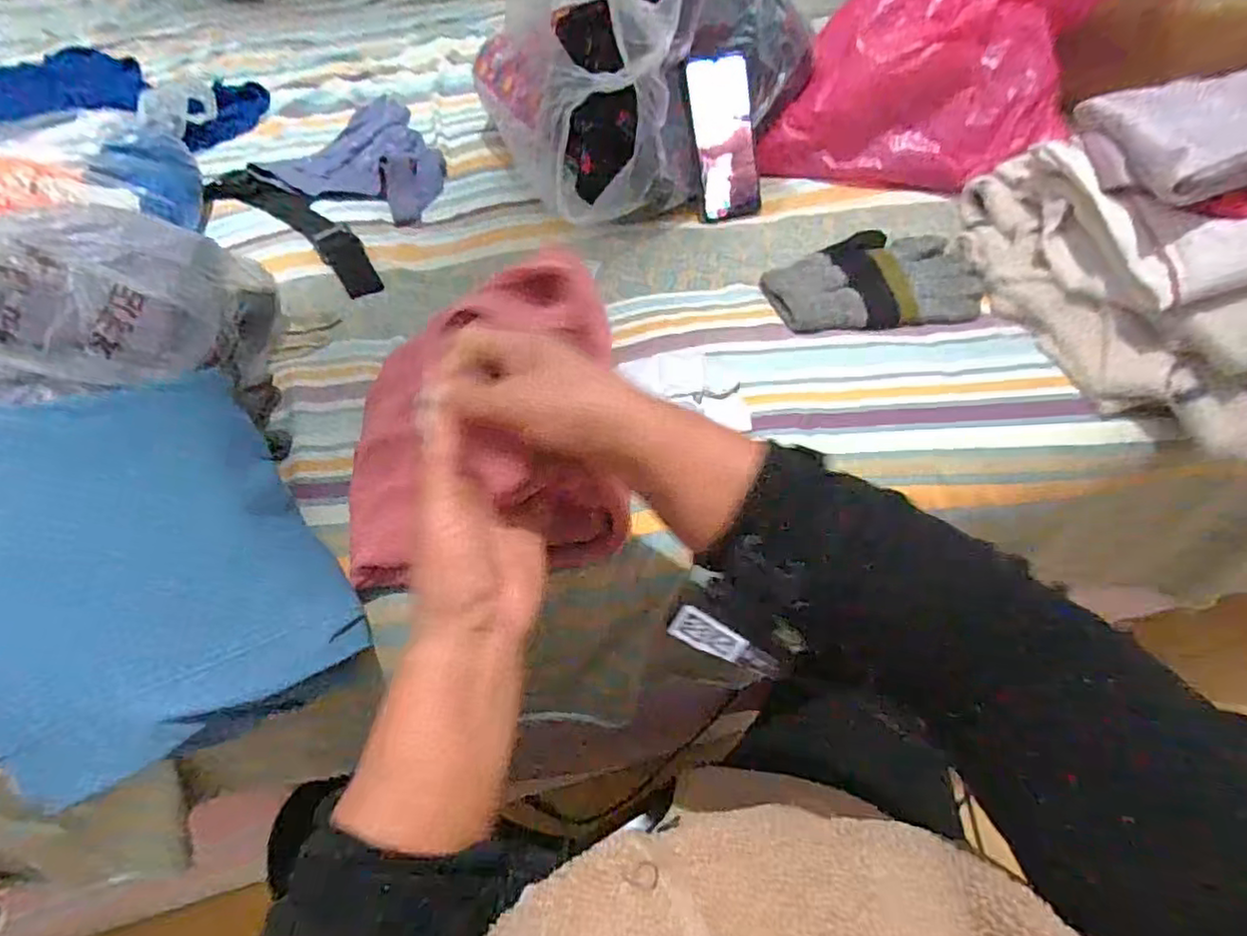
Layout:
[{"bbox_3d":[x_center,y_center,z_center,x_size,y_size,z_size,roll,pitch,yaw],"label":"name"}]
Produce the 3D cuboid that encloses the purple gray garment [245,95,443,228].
[{"bbox_3d":[-0.315,-0.412,0.822,0.261,0.035,0.208,23,58,21],"label":"purple gray garment"}]

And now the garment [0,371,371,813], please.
[{"bbox_3d":[-0.313,0.052,0.408,0.195,0.030,0.274,-31,71,-31],"label":"garment"}]

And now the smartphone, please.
[{"bbox_3d":[0.113,-0.367,0.710,0.087,0.167,0.012,-16,14,-20],"label":"smartphone"}]

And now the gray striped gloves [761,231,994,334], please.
[{"bbox_3d":[0.238,-0.184,0.608,0.201,0.024,0.126,-7,53,-1],"label":"gray striped gloves"}]

